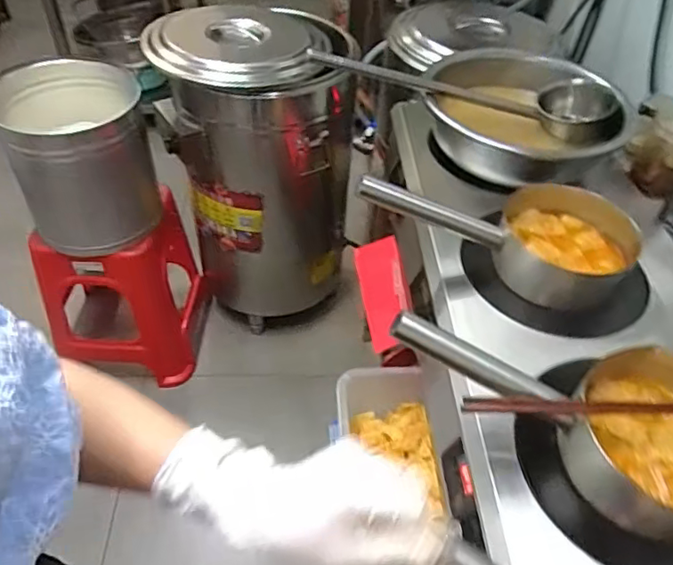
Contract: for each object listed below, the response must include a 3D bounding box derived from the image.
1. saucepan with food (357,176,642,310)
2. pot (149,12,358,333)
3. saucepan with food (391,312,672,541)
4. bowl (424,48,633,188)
[{"bbox_3d":[0.240,-0.070,0.878,0.437,0.123,0.204,8,45,-14],"label":"saucepan with food"},{"bbox_3d":[-0.197,-0.286,1.565,0.454,0.762,0.367,-1,46,-5],"label":"pot"},{"bbox_3d":[0.262,0.141,0.655,0.400,0.146,0.196,10,46,6],"label":"saucepan with food"},{"bbox_3d":[0.346,-0.305,1.104,0.368,0.134,0.362,21,49,16],"label":"bowl"}]

